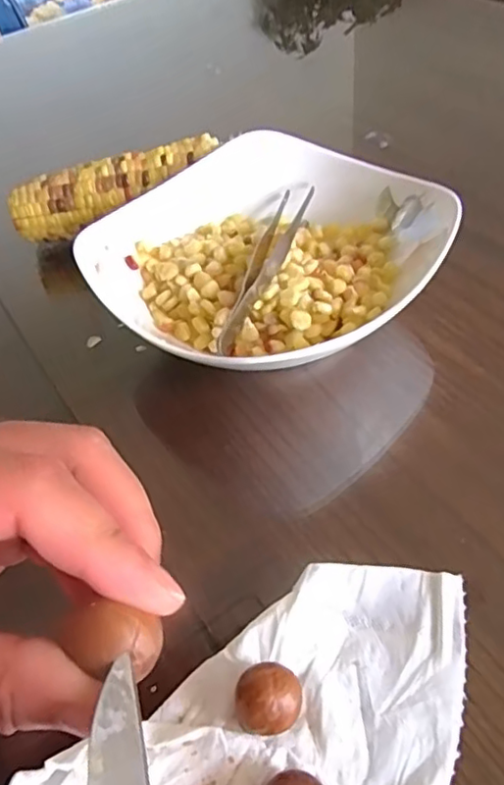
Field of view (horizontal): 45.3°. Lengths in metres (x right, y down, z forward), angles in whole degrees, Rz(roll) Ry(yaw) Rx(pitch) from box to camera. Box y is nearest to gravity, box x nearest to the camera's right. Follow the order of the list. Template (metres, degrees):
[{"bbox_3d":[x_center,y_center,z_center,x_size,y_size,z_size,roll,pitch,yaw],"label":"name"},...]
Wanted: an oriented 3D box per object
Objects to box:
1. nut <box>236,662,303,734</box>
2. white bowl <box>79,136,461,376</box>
[{"bbox_3d":[0.006,0.109,0.214,0.022,0.019,0.022,-5,49,5],"label":"nut"},{"bbox_3d":[0.010,-0.075,0.343,0.172,0.061,0.171,-4,49,5],"label":"white bowl"}]

